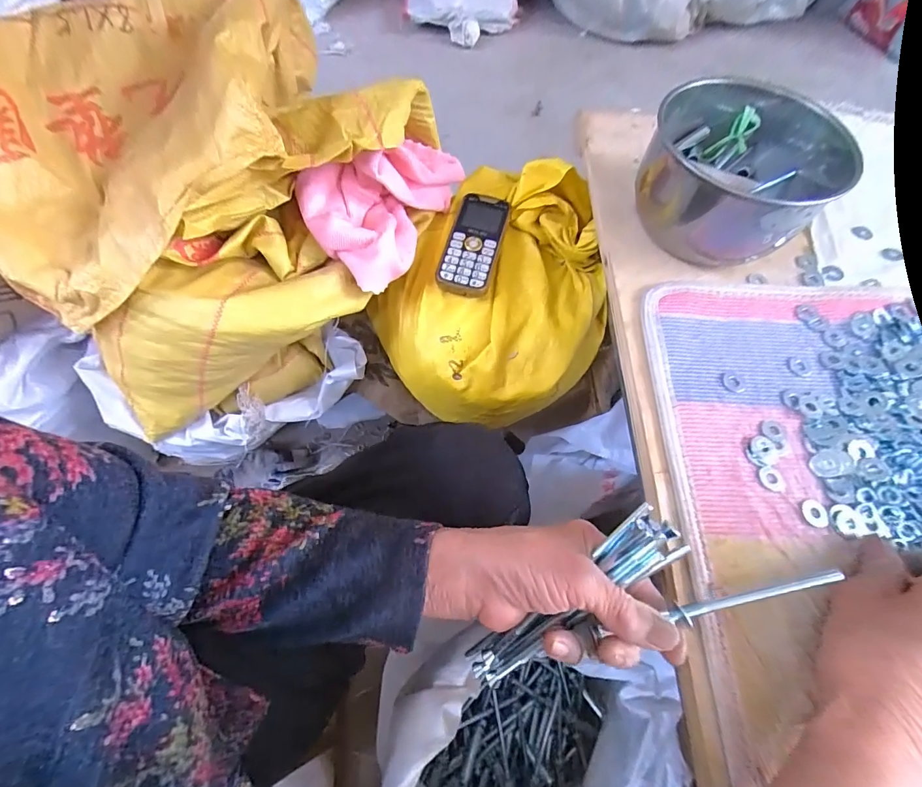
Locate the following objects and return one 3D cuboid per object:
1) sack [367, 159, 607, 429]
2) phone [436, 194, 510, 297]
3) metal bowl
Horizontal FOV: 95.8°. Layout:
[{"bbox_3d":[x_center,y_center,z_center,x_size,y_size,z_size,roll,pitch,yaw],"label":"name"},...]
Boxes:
[{"bbox_3d":[0.050,-0.111,0.492,0.288,0.151,0.246,-40,73,-18],"label":"sack"},{"bbox_3d":[0.014,-0.167,0.462,0.056,0.012,0.124,16,71,5],"label":"phone"},{"bbox_3d":[0.249,-0.206,0.387,0.152,0.091,0.154,1,65,-2],"label":"metal bowl"}]

